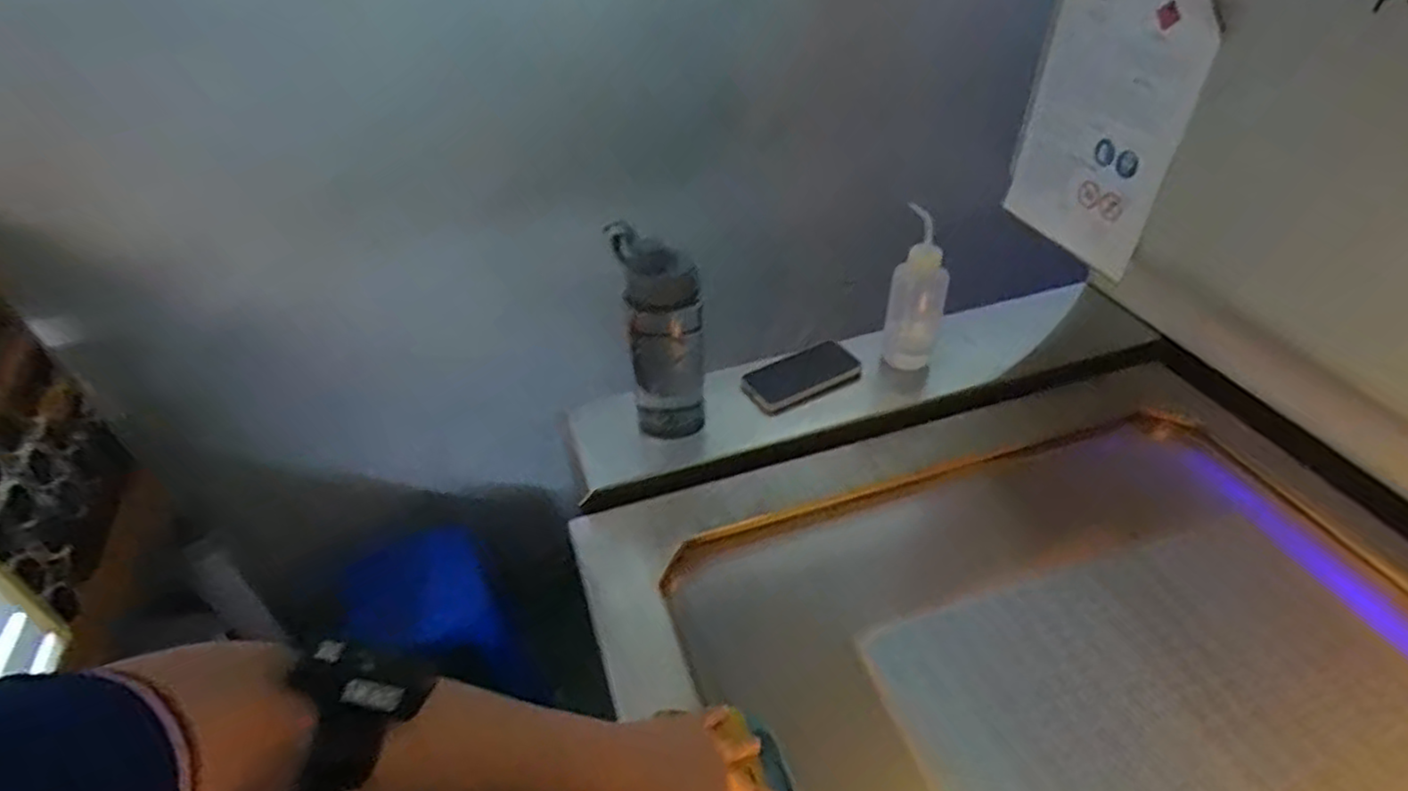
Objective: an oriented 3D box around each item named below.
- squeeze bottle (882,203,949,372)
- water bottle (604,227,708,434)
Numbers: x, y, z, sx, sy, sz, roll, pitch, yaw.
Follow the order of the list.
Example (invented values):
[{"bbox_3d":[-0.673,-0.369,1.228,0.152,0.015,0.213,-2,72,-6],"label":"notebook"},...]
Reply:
[{"bbox_3d":[0.272,-0.120,0.891,0.070,0.226,0.069,11,43,15],"label":"squeeze bottle"},{"bbox_3d":[-0.045,-0.059,0.828,0.087,0.249,0.097,-9,42,-8],"label":"water bottle"}]

